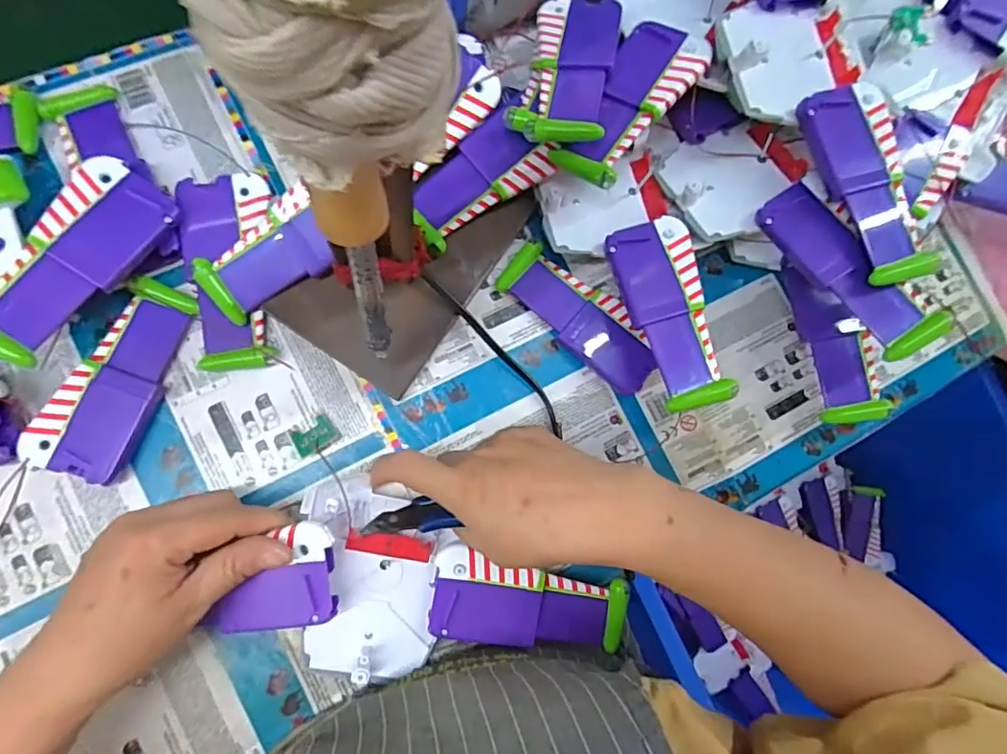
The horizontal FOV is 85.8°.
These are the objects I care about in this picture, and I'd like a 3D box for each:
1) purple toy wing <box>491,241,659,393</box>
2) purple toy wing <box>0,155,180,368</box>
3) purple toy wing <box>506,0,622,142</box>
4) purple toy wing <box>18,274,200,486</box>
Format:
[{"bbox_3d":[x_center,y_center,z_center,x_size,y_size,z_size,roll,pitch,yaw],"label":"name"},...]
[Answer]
[{"bbox_3d":[0.052,-0.040,0.361,0.117,0.020,0.041,40,80,-3],"label":"purple toy wing"},{"bbox_3d":[-0.238,-0.062,0.297,0.050,0.009,0.111,33,72,-16],"label":"purple toy wing"},{"bbox_3d":[0.040,-0.188,0.332,0.052,0.015,0.118,10,68,6],"label":"purple toy wing"},{"bbox_3d":[-0.225,0.001,0.317,0.050,0.014,0.119,26,81,-6],"label":"purple toy wing"}]

